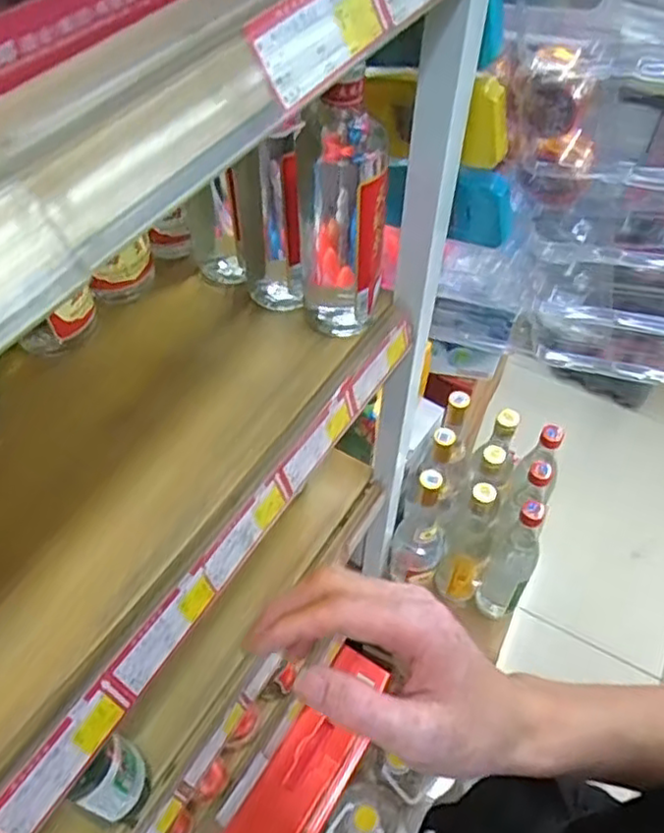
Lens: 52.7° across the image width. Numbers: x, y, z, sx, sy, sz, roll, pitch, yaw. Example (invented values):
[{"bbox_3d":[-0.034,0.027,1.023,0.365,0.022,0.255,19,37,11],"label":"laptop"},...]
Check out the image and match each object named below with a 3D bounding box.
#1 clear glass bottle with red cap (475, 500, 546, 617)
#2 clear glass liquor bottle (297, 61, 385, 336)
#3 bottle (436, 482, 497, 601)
[{"bbox_3d":[0.254,0.210,0.946,0.059,0.278,0.053,25,56,17],"label":"clear glass bottle with red cap"},{"bbox_3d":[0.008,-0.142,0.495,0.059,0.208,0.065,0,53,-1],"label":"clear glass liquor bottle"},{"bbox_3d":[0.200,0.184,0.965,0.063,0.260,0.066,22,56,15],"label":"bottle"}]

